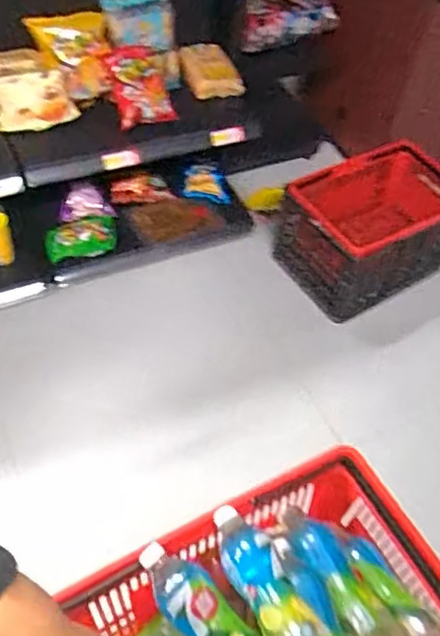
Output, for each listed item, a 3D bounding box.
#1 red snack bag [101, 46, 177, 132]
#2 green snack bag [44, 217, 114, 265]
[{"bbox_3d":[-0.225,-0.628,1.699,0.146,0.060,0.217,-20,99,-1],"label":"red snack bag"},{"bbox_3d":[-0.407,-0.236,1.823,0.200,0.068,0.115,-8,54,-11],"label":"green snack bag"}]

